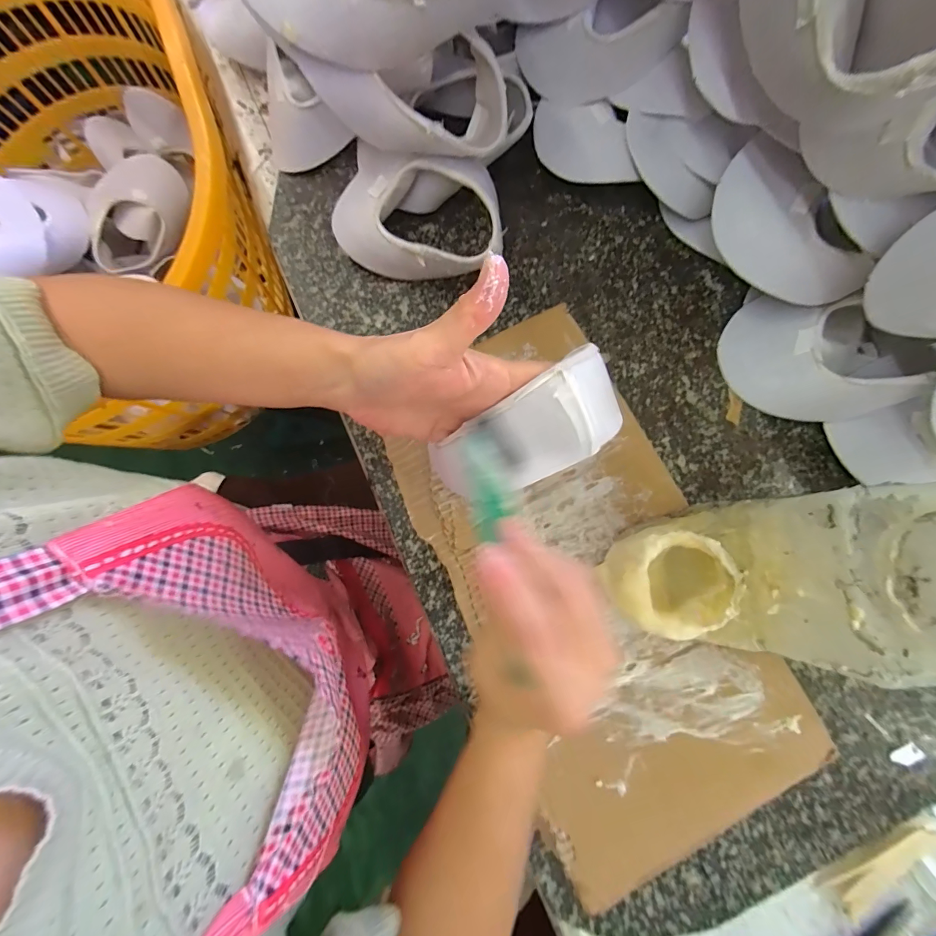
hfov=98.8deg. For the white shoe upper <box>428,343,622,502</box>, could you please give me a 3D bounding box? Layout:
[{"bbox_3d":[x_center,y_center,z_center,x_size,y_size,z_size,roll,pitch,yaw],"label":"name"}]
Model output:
[{"bbox_3d":[0.034,-0.025,0.245,0.109,0.038,0.059,-26,117,25],"label":"white shoe upper"}]

